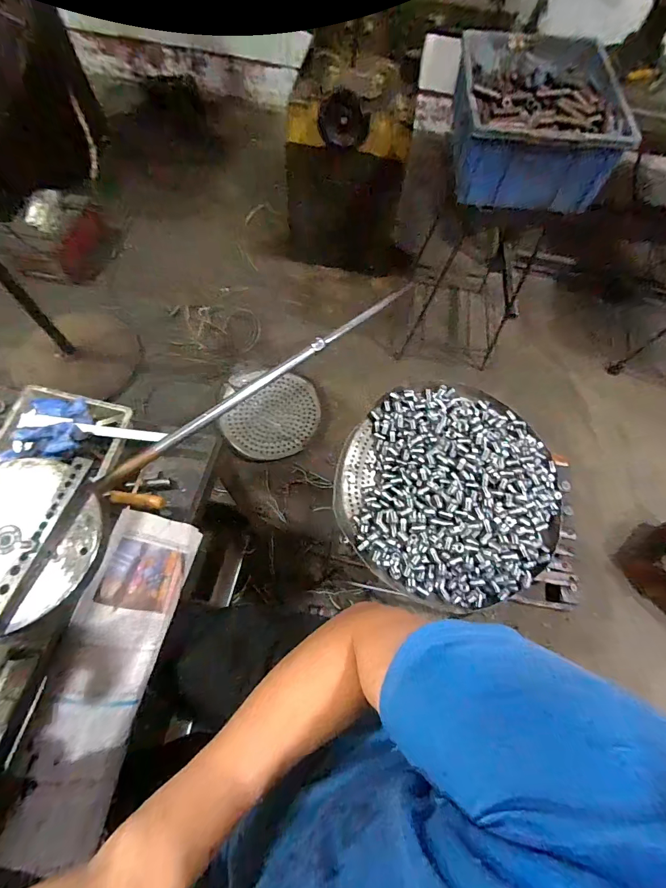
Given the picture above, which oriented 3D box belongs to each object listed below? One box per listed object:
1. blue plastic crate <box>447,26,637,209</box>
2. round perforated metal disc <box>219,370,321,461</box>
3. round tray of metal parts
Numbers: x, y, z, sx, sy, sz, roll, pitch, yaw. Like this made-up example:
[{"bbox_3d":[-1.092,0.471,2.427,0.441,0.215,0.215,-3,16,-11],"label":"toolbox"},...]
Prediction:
[{"bbox_3d":[0.515,-0.871,1.008,0.375,0.209,0.449,7,66,0],"label":"blue plastic crate"},{"bbox_3d":[-0.242,-0.113,1.477,0.363,0.042,0.353,1,66,-3],"label":"round perforated metal disc"},{"bbox_3d":[0.202,0.066,0.658,0.370,0.068,0.387,1,66,-3],"label":"round tray of metal parts"}]

